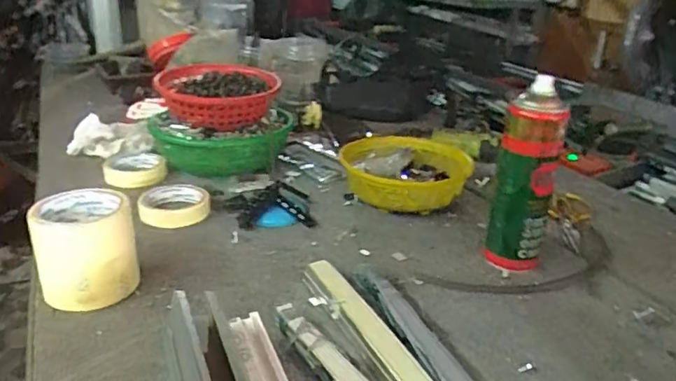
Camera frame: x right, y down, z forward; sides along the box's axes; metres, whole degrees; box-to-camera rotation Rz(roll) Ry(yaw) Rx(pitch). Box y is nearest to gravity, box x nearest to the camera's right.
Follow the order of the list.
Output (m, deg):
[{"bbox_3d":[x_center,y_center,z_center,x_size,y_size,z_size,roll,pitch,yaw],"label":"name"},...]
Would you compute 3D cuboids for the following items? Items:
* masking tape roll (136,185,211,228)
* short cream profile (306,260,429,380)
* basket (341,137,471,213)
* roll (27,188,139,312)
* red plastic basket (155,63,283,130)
[{"bbox_3d":[-0.225,0.022,0.774,0.090,0.034,0.090,3,22,-1],"label":"masking tape roll"},{"bbox_3d":[0.046,0.148,0.499,0.029,0.018,0.324,-7,24,-23],"label":"short cream profile"},{"bbox_3d":[0.103,-0.020,0.838,0.171,0.072,0.170,3,22,-1],"label":"basket"},{"bbox_3d":[-0.263,0.061,0.581,0.092,0.096,0.087,-9,25,-29],"label":"roll"},{"bbox_3d":[-0.190,-0.147,0.891,0.184,0.071,0.182,1,23,-5],"label":"red plastic basket"}]

